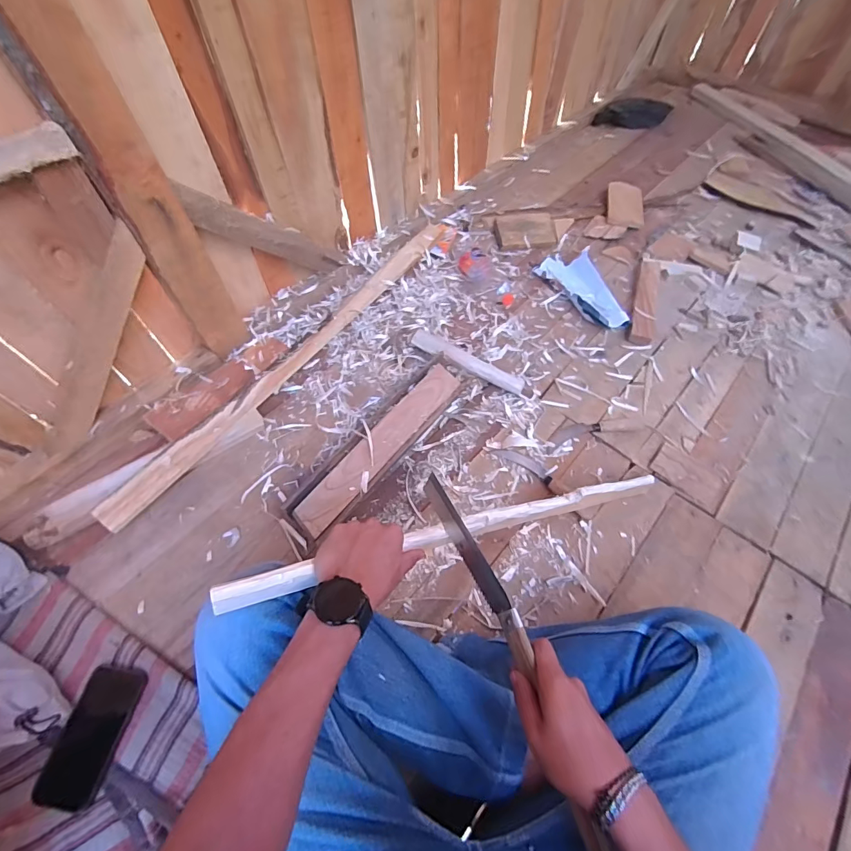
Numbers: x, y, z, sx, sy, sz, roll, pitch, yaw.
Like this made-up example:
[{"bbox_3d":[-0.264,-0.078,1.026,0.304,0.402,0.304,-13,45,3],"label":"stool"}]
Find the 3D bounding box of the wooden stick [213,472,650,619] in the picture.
[{"bbox_3d":[0.099,0.131,0.576,0.695,0.032,0.027,-6,58,-31],"label":"wooden stick"}]

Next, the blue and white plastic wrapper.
[{"bbox_3d":[0.378,-0.327,1.029,0.130,0.034,0.267,-16,61,-11],"label":"blue and white plastic wrapper"}]

